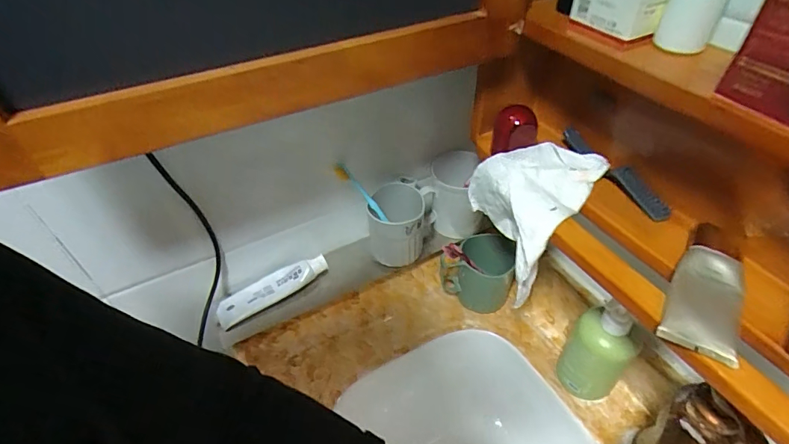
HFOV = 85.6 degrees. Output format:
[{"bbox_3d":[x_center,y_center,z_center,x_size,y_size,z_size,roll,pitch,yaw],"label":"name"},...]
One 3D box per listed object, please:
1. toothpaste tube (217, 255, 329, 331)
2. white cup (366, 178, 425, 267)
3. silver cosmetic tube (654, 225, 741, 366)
[{"bbox_3d":[-0.182,0.100,0.640,0.168,0.029,0.033,-26,49,-22],"label":"toothpaste tube"},{"bbox_3d":[0.003,0.002,0.659,0.083,0.096,0.092,2,44,4],"label":"white cup"},{"bbox_3d":[0.266,0.054,0.359,0.052,0.029,0.129,24,50,25],"label":"silver cosmetic tube"}]

